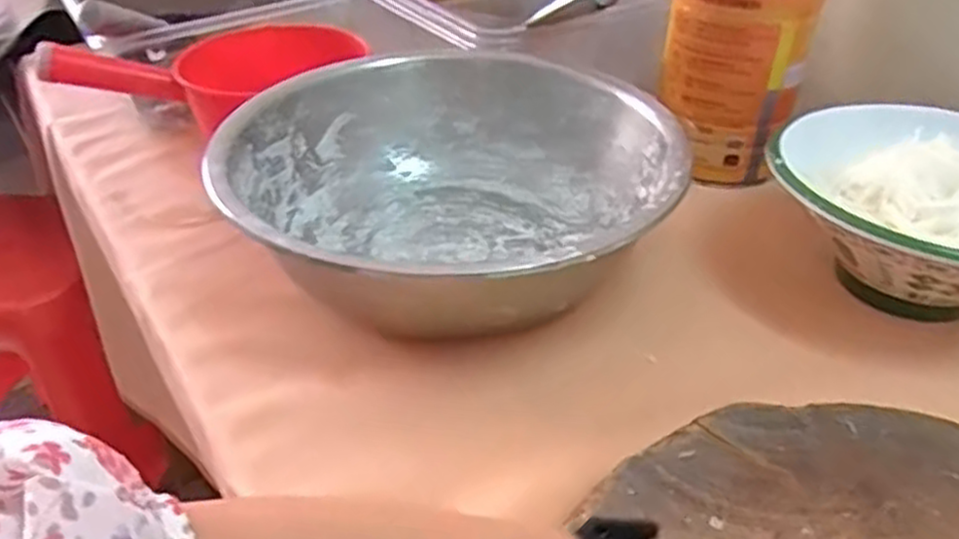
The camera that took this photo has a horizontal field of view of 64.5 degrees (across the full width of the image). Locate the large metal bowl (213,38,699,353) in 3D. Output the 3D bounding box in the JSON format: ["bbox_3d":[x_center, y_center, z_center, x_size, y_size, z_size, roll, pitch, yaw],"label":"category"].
[{"bbox_3d":[-0.019,-0.058,0.576,0.317,0.106,0.318,1,35,-1],"label":"large metal bowl"}]

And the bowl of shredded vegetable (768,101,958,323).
[{"bbox_3d":[0.328,-0.037,0.554,0.215,0.101,0.211,1,35,-1],"label":"bowl of shredded vegetable"}]

